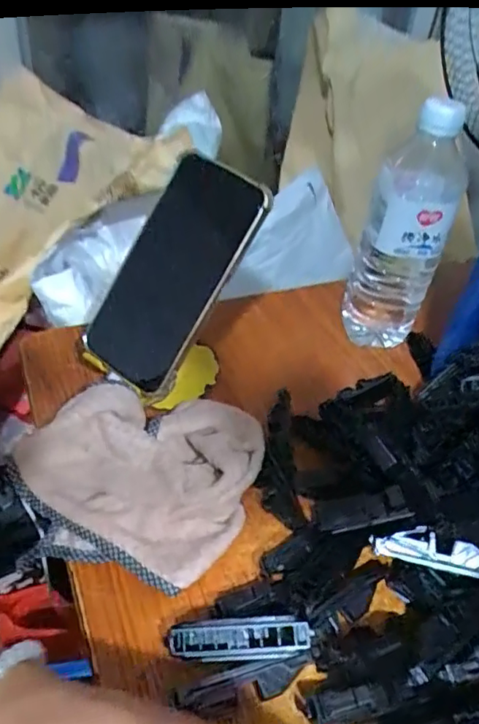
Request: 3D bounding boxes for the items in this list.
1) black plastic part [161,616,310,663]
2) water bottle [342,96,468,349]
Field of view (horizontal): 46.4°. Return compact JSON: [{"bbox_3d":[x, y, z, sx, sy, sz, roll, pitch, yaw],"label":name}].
[{"bbox_3d":[0.000,0.151,0.302,0.077,0.014,0.020,-5,42,5],"label":"black plastic part"},{"bbox_3d":[0.138,-0.107,0.477,0.071,0.205,0.054,17,43,11],"label":"water bottle"}]

